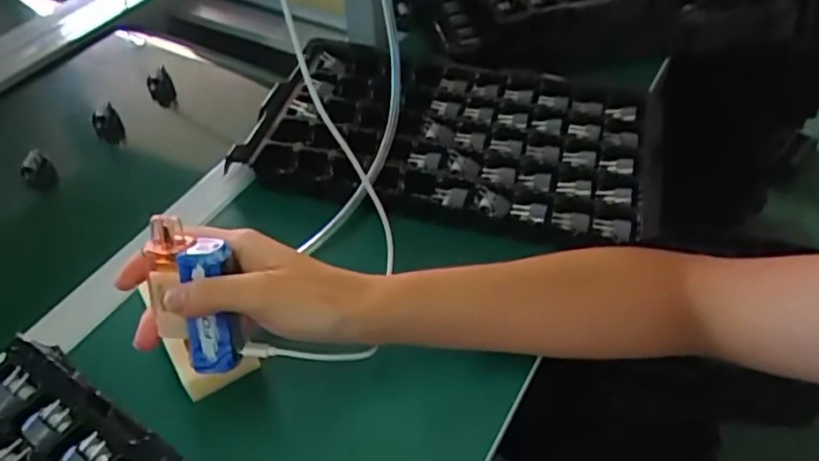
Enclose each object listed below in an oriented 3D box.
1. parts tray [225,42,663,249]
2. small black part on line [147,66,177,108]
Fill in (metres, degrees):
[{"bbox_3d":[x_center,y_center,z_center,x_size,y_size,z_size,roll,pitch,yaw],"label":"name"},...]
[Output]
[{"bbox_3d":[0.042,-0.096,0.589,0.365,0.032,0.223,11,49,10],"label":"parts tray"},{"bbox_3d":[-0.277,-0.161,0.697,0.027,0.039,0.033,-21,51,-18],"label":"small black part on line"}]

